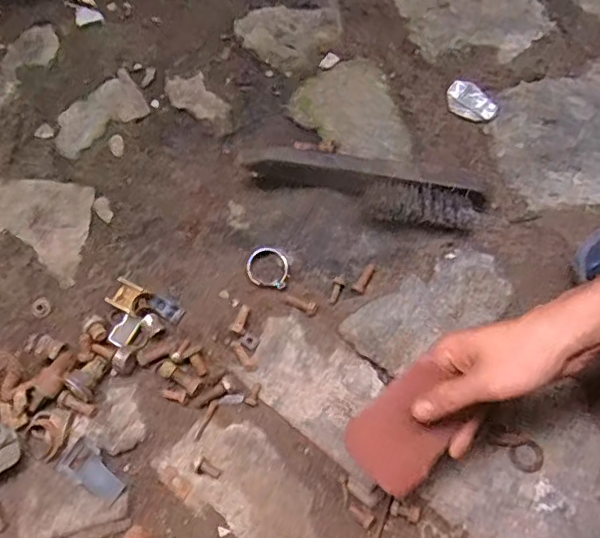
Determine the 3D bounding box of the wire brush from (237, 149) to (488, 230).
[{"bbox_3d":[0.052,-0.082,0.554,0.216,0.043,0.061,10,76,4],"label":"wire brush"}]

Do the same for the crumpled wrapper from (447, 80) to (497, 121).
[{"bbox_3d":[0.181,-0.177,0.597,0.052,0.008,0.035,26,78,8],"label":"crumpled wrapper"}]

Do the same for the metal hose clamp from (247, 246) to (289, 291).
[{"bbox_3d":[-0.032,-0.002,0.551,0.041,0.009,0.038,0,75,2],"label":"metal hose clamp"}]

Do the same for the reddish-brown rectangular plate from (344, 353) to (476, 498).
[{"bbox_3d":[0.084,0.121,0.431,0.070,0.011,0.093,43,101,-5],"label":"reddish-brown rectangular plate"}]

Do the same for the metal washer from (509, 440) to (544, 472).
[{"bbox_3d":[0.200,0.165,0.500,0.029,0.004,0.025,-20,76,-4],"label":"metal washer"}]

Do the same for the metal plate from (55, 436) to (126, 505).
[{"bbox_3d":[-0.183,0.181,0.504,0.059,0.004,0.035,37,79,10],"label":"metal plate"}]

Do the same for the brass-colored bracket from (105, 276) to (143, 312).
[{"bbox_3d":[-0.168,0.025,0.545,0.026,0.013,0.028,27,78,8],"label":"brass-colored bracket"}]

